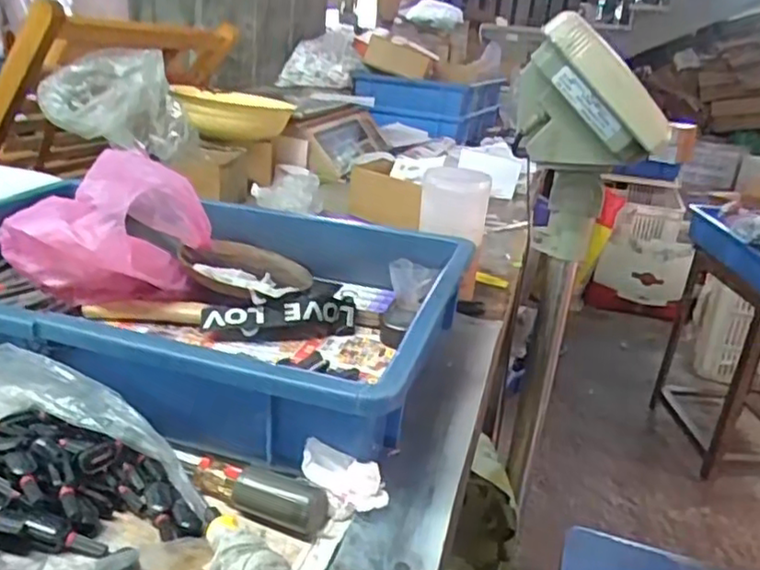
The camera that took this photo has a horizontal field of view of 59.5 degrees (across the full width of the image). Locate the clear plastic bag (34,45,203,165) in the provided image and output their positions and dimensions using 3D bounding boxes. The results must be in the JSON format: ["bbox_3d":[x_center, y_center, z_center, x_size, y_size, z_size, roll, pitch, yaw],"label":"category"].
[{"bbox_3d":[-0.322,-0.226,0.826,0.179,0.107,0.102,-1,24,-19],"label":"clear plastic bag"}]

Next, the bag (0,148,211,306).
[{"bbox_3d":[-0.235,-0.047,0.566,0.131,0.118,0.146,-13,29,-39],"label":"bag"}]

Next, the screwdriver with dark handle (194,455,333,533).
[{"bbox_3d":[-0.067,0.110,0.360,0.078,0.021,0.020,12,23,15],"label":"screwdriver with dark handle"}]

